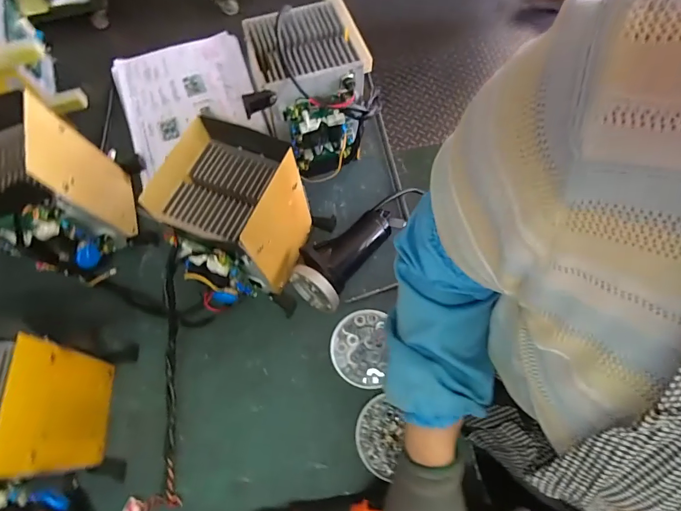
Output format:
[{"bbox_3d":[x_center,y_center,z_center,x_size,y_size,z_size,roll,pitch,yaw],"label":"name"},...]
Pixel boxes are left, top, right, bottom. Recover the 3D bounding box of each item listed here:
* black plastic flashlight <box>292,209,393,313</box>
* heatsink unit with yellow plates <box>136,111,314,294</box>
[{"bbox_3d":[0.003,-0.011,0.540,0.083,0.058,0.166,32,72,13],"label":"black plastic flashlight"},{"bbox_3d":[-0.126,-0.052,0.510,0.140,0.164,0.133,22,70,10],"label":"heatsink unit with yellow plates"}]

